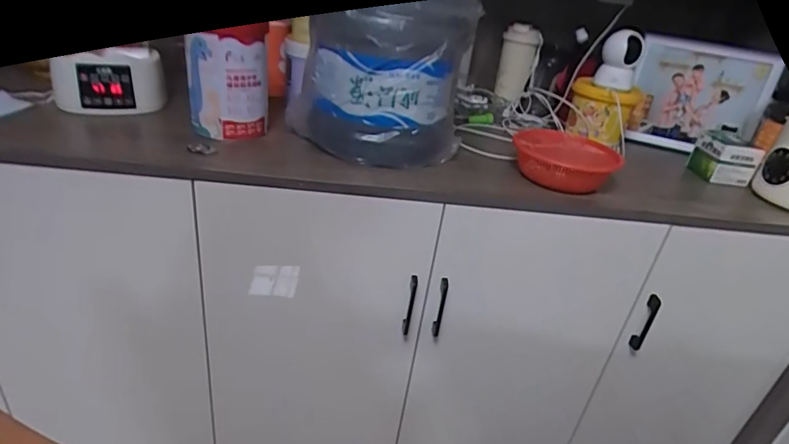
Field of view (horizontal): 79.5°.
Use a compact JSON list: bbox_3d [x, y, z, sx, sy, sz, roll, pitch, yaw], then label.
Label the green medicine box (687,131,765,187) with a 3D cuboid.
[{"bbox_3d":[0.639,-0.119,0.919,0.085,0.080,0.074,9,29,2],"label":"green medicine box"}]

